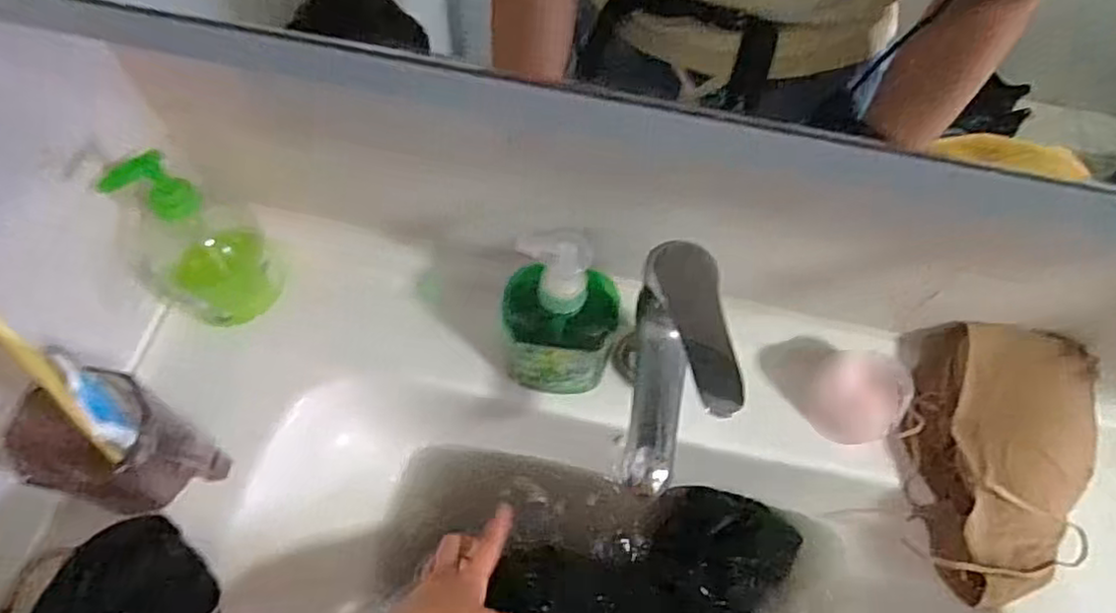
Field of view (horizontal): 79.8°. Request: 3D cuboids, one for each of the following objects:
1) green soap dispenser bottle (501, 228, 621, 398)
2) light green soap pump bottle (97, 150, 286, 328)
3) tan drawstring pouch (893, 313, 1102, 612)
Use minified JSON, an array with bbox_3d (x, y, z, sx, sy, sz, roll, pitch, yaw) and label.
[{"bbox_3d":[0.003,0.007,0.463,0.080,0.153,0.055,3,63,-1],"label":"green soap dispenser bottle"},{"bbox_3d":[-0.277,-0.056,0.498,0.082,0.157,0.088,1,63,-2],"label":"light green soap pump bottle"},{"bbox_3d":[0.333,0.114,0.497,0.120,0.110,0.194,8,63,2],"label":"tan drawstring pouch"}]

